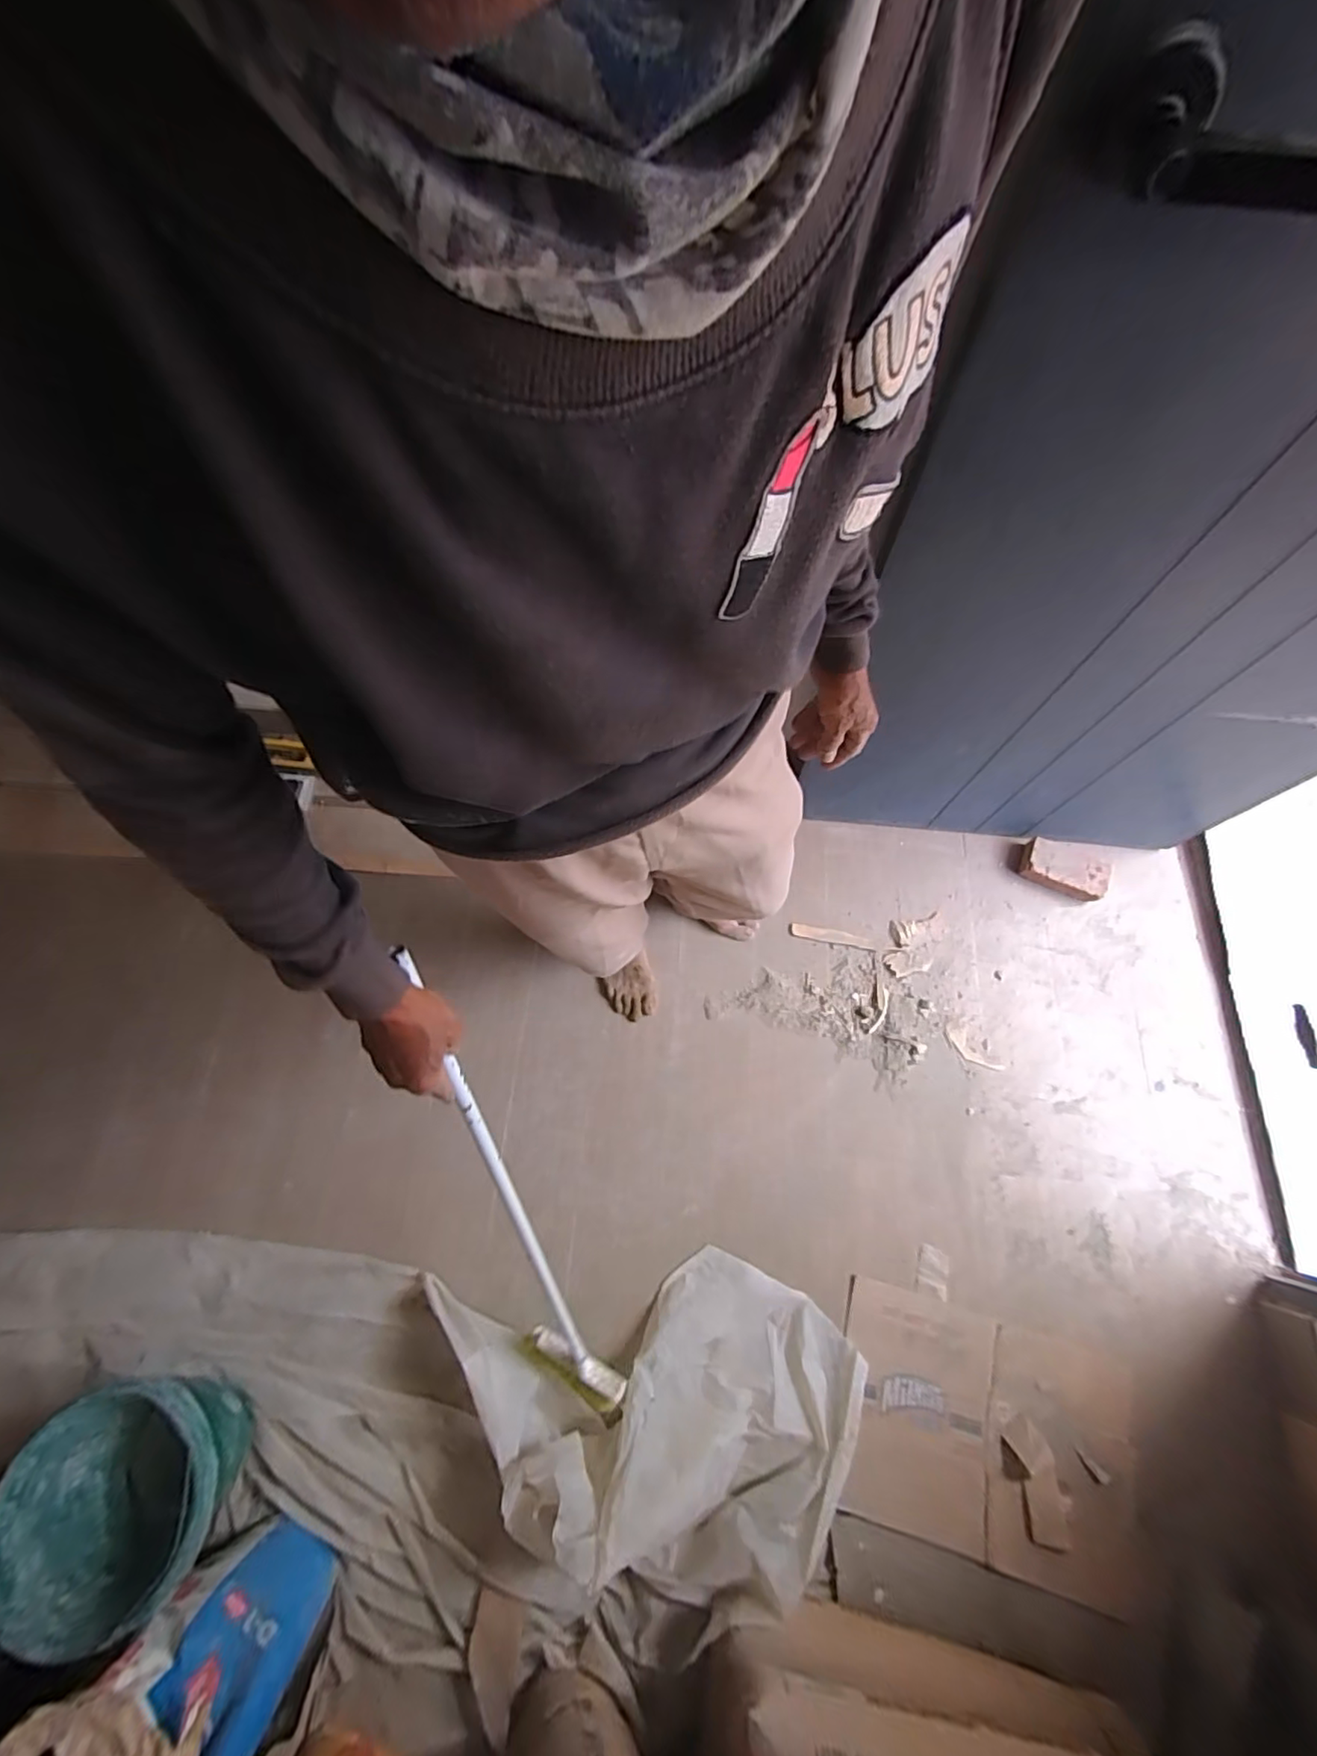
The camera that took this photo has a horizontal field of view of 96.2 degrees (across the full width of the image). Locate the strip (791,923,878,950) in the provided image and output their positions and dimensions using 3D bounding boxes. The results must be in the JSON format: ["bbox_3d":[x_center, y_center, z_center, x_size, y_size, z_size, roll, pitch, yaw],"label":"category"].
[{"bbox_3d":[0.363,0.121,1.225,0.172,0.007,0.028,11,68,4],"label":"strip"}]

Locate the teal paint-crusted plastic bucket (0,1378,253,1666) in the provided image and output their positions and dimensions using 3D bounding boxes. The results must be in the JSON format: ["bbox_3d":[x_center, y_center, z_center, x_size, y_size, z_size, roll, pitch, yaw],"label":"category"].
[{"bbox_3d":[-0.727,0.852,0.837,0.265,0.174,0.259,-18,69,-7],"label":"teal paint-crusted plastic bucket"}]

